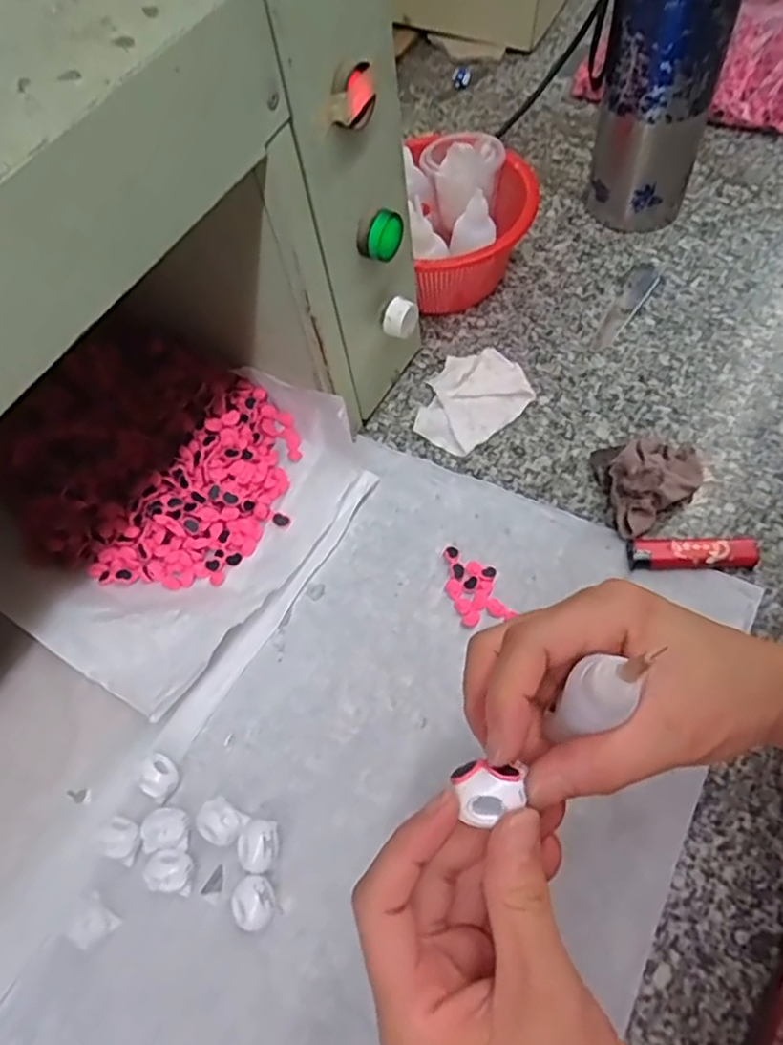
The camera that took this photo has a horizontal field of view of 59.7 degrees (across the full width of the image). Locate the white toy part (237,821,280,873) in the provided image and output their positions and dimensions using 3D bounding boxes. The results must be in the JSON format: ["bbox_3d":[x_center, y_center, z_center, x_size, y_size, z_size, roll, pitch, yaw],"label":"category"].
[{"bbox_3d":[-0.072,0.176,0.369,0.022,0.017,0.024,-2,62,3],"label":"white toy part"}]

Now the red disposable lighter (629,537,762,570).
[{"bbox_3d":[0.190,0.018,0.429,0.077,0.011,0.021,0,62,4],"label":"red disposable lighter"}]

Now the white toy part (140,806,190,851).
[{"bbox_3d":[-0.125,0.169,0.377,0.026,0.015,0.022,-4,62,2],"label":"white toy part"}]

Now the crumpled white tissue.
[{"bbox_3d":[0.059,-0.091,0.504,0.070,0.010,0.089,33,69,19],"label":"crumpled white tissue"}]

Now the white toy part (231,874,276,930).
[{"bbox_3d":[-0.072,0.198,0.356,0.021,0.016,0.024,-19,62,-6],"label":"white toy part"}]

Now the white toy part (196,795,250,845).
[{"bbox_3d":[-0.094,0.166,0.378,0.026,0.018,0.021,24,66,16],"label":"white toy part"}]

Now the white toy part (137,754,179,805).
[{"bbox_3d":[-0.132,0.145,0.389,0.021,0.014,0.021,25,67,16],"label":"white toy part"}]

